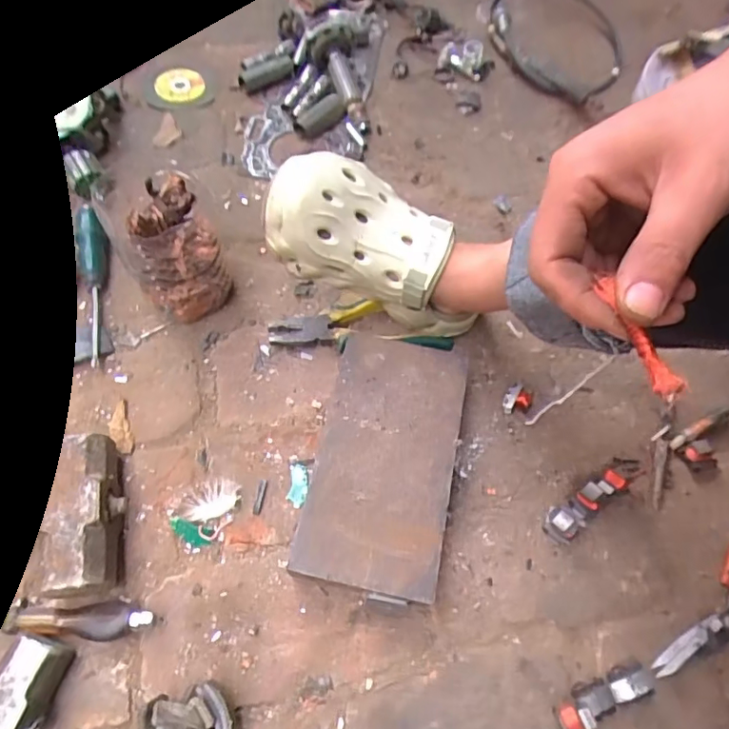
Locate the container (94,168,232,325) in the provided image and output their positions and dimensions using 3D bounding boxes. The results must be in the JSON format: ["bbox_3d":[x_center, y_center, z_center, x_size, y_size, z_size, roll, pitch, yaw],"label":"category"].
[{"bbox_3d":[-0.188,-0.104,0.532,0.087,0.136,0.086,2,63,-3],"label":"container"}]

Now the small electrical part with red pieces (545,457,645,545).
[{"bbox_3d":[0.218,0.117,0.506,0.123,0.036,0.028,-33,70,-19],"label":"small electrical part with red pieces"}]

